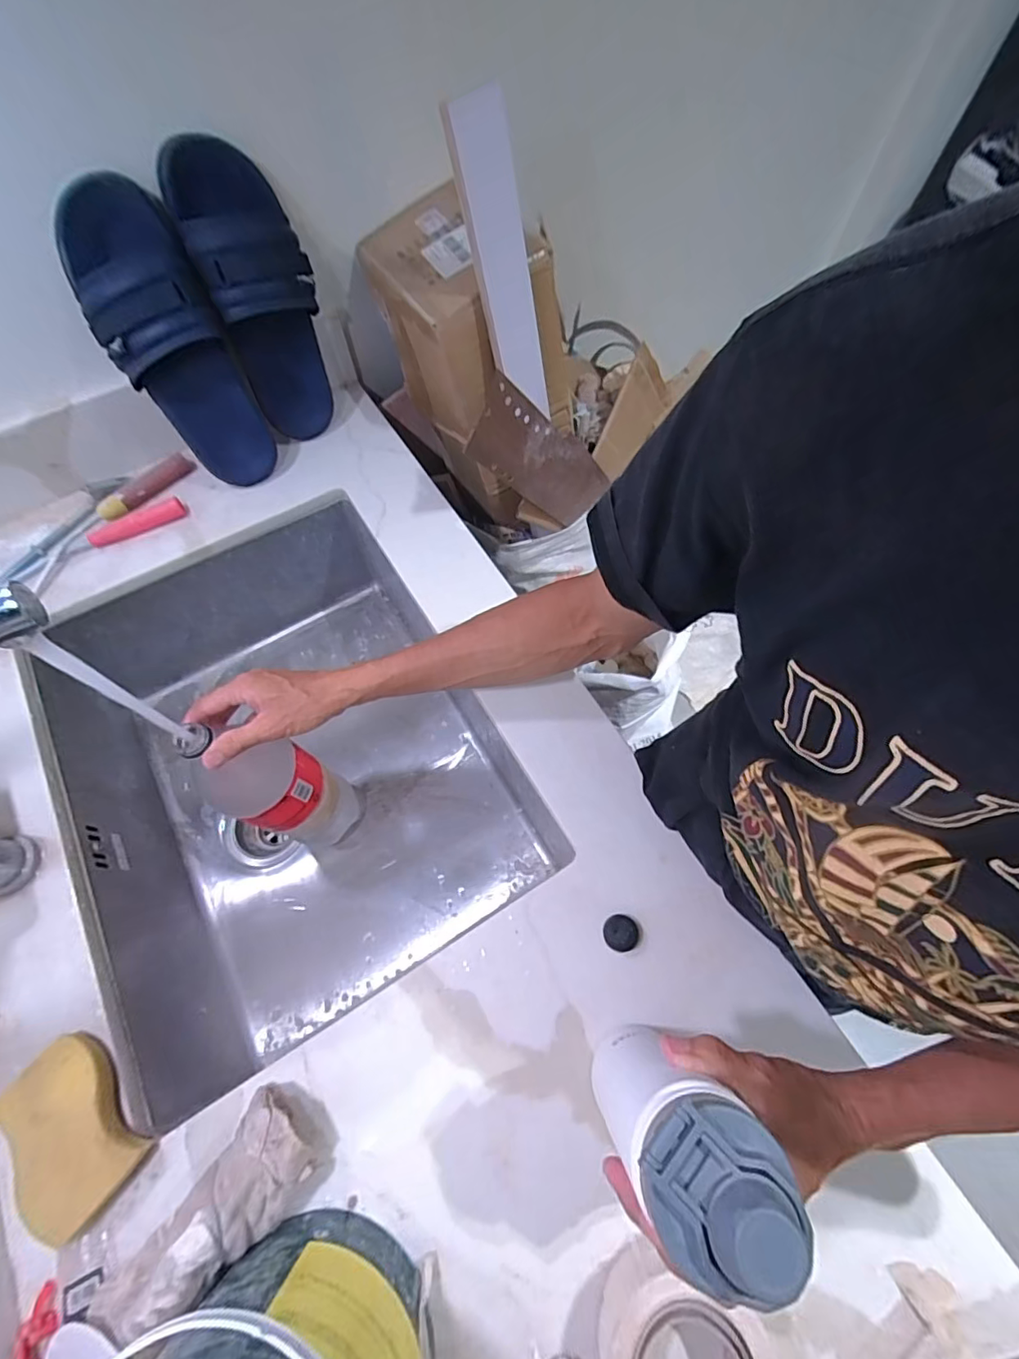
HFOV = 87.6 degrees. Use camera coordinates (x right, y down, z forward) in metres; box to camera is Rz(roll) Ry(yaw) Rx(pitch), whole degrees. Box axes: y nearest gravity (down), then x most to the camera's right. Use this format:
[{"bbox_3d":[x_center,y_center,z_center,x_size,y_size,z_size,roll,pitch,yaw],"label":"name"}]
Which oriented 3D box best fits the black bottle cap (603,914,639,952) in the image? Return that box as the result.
[{"bbox_3d":[0.097,0.221,0.463,0.028,0.015,0.028,0,65,1],"label":"black bottle cap"}]

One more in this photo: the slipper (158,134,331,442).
[{"bbox_3d":[-0.280,-0.430,0.632,0.111,0.273,0.094,-19,66,-7],"label":"slipper"}]

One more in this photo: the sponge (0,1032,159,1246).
[{"bbox_3d":[-0.328,0.339,0.399,0.072,0.031,0.118,-40,71,-16],"label":"sponge"}]

